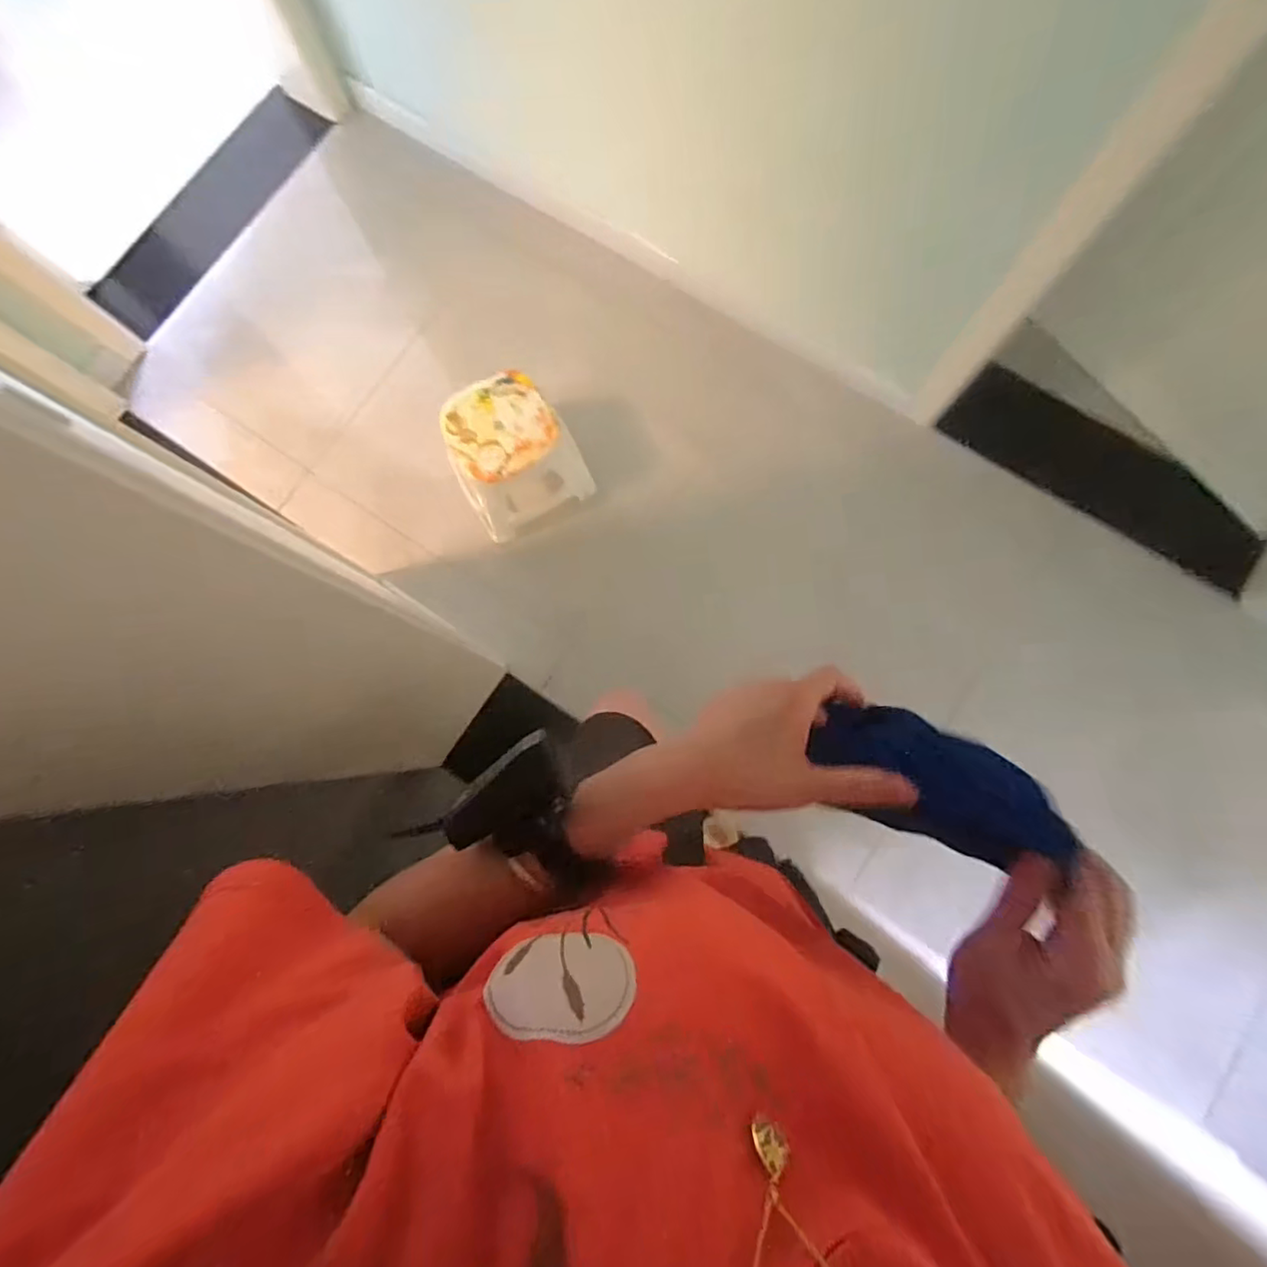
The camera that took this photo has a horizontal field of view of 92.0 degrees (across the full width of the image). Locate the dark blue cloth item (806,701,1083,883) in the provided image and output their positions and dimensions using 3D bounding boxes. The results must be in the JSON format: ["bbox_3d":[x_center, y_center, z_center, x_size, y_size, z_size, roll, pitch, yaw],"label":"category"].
[{"bbox_3d":[0.182,0.093,0.370,0.145,0.038,0.063,29,80,47],"label":"dark blue cloth item"}]

